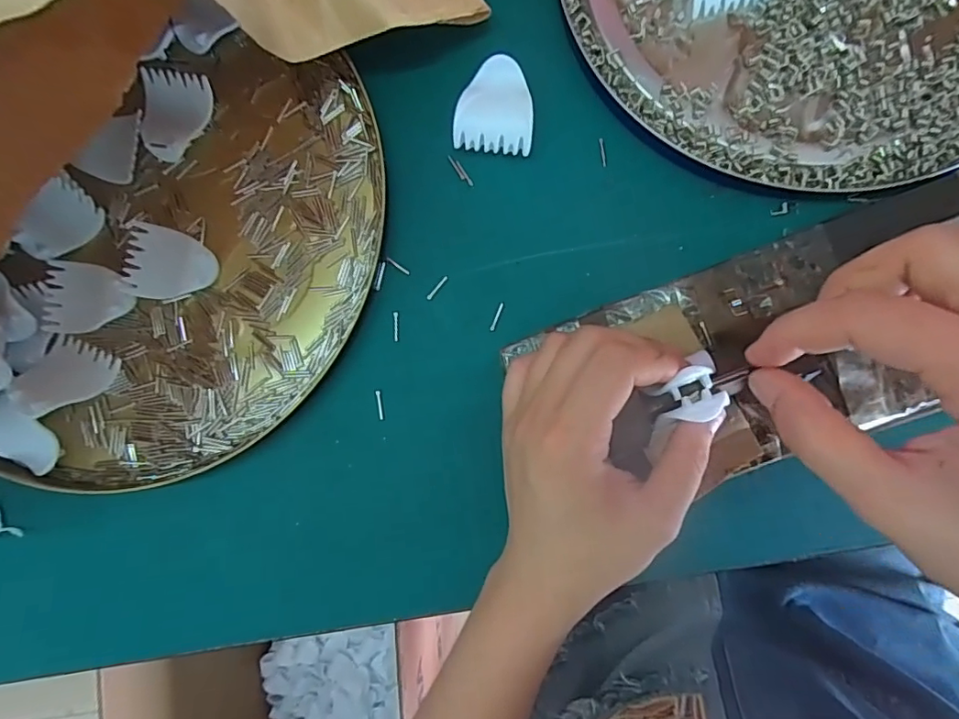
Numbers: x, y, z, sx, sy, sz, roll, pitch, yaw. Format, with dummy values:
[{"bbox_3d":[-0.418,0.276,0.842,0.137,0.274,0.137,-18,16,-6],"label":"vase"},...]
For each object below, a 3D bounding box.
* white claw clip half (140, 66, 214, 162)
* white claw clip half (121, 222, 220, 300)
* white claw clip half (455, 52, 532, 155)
[{"bbox_3d":[-0.173,-0.137,0.300,0.038,0.009,0.048,11,90,5],"label":"white claw clip half"},{"bbox_3d":[-0.172,-0.052,0.294,0.051,0.007,0.040,13,91,5],"label":"white claw clip half"},{"bbox_3d":[0.008,-0.132,0.278,0.040,0.012,0.045,4,90,5],"label":"white claw clip half"}]

